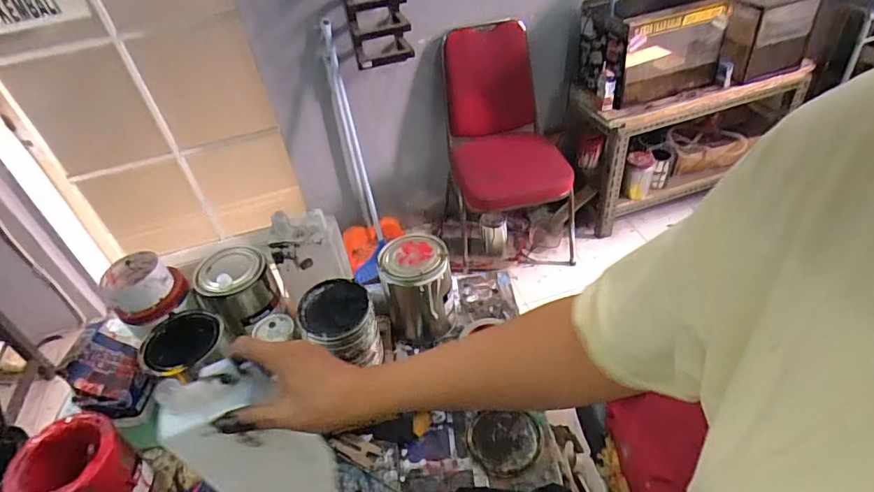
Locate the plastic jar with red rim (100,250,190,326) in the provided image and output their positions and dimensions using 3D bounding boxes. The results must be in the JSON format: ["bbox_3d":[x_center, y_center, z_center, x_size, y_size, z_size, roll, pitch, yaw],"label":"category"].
[{"bbox_3d":[-0.426,0.059,0.736,0.103,0.054,0.097,-5,40,4],"label":"plastic jar with red rim"}]

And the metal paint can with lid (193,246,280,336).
[{"bbox_3d":[-0.313,0.058,0.779,0.110,0.082,0.122,-29,44,-22],"label":"metal paint can with lid"}]

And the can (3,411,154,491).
[{"bbox_3d":[-0.412,0.285,0.602,0.106,0.144,0.101,-5,40,4],"label":"can"}]

